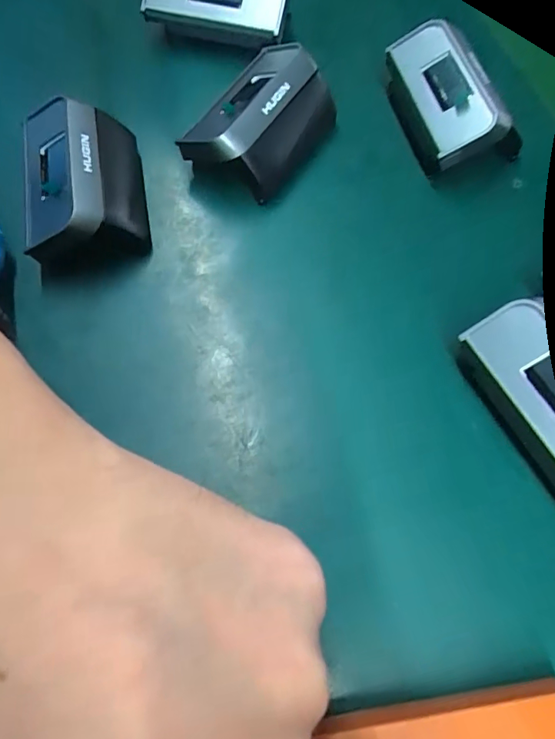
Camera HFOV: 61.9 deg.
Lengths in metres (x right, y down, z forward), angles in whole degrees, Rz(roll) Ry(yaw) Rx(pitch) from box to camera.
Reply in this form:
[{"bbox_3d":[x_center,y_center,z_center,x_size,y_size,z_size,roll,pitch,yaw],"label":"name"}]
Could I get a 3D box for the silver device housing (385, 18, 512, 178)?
[{"bbox_3d":[0.078,-0.130,0.222,0.031,0.031,0.071,-12,69,-3],"label":"silver device housing"}]

